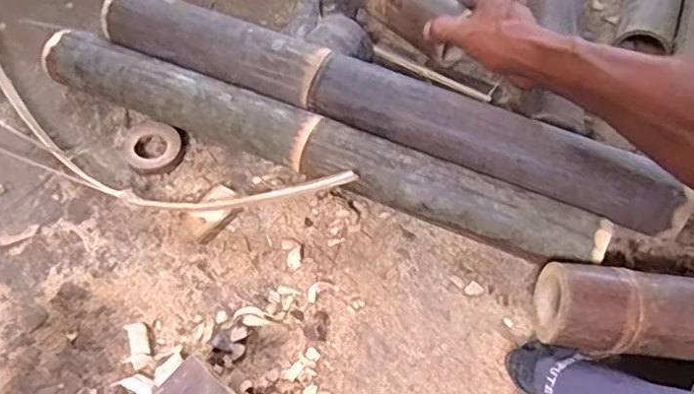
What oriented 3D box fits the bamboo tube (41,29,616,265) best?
[{"bbox_3d":[-0.047,-0.049,0.547,0.570,0.060,0.056,21,63,13],"label":"bamboo tube"}]

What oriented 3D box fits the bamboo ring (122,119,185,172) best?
[{"bbox_3d":[-0.199,-0.055,0.581,0.056,0.017,0.056,-1,61,1],"label":"bamboo ring"}]

